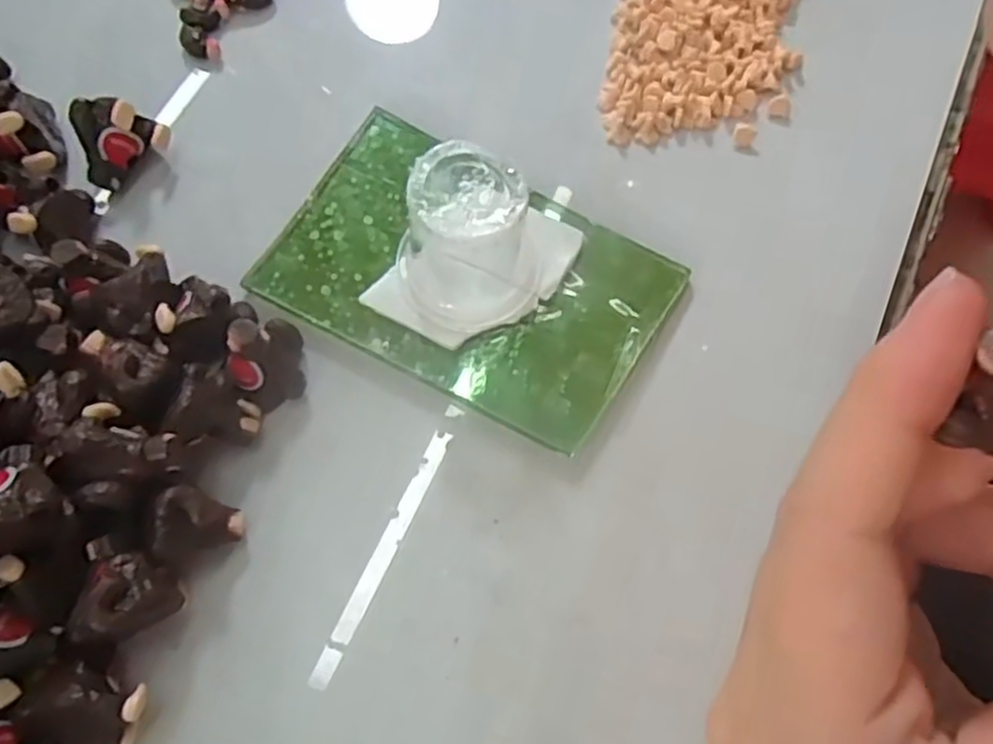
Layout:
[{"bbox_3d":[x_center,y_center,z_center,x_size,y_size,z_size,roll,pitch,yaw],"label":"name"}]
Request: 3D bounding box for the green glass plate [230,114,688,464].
[{"bbox_3d":[-0.007,-0.027,0.206,0.103,0.007,0.065,27,71,7],"label":"green glass plate"}]

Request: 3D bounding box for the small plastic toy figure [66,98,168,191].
[{"bbox_3d":[-0.107,-0.066,0.210,0.024,0.020,0.016,-40,77,-15],"label":"small plastic toy figure"}]

